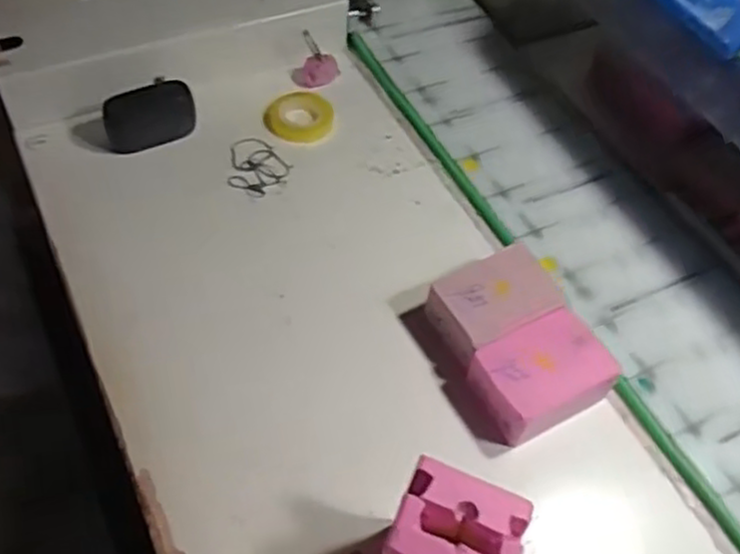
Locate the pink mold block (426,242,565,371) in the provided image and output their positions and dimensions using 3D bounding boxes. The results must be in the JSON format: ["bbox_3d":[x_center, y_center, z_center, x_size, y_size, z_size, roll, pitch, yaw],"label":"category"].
[{"bbox_3d":[0.070,0.017,0.440,0.068,0.035,0.051,-23,59,-20],"label":"pink mold block"}]

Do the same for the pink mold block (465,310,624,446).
[{"bbox_3d":[0.095,0.054,0.413,0.072,0.028,0.050,-21,59,-18],"label":"pink mold block"}]

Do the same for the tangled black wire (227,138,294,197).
[{"bbox_3d":[-0.081,-0.076,0.514,0.042,0.004,0.047,-36,64,-26],"label":"tangled black wire"}]

